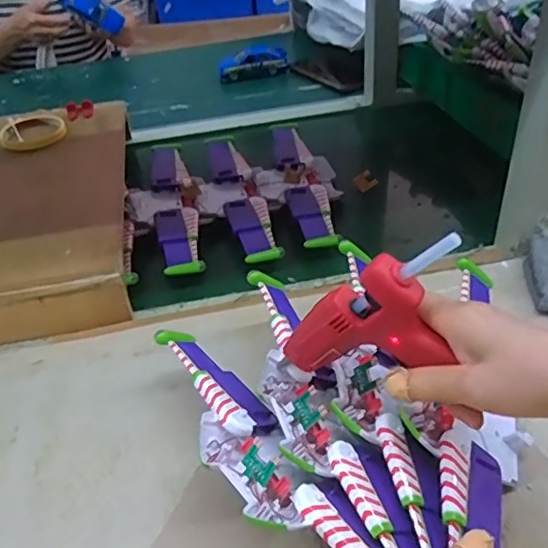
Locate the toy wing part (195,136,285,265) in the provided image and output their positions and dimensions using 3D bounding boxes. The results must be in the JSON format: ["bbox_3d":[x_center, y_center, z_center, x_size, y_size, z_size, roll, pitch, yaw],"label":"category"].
[{"bbox_3d":[-0.052,-0.100,0.745,0.090,0.032,0.295,-14,41,-11],"label":"toy wing part"}]

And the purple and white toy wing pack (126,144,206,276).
[{"bbox_3d":[-0.137,-0.089,0.735,0.090,0.029,0.299,-14,41,-11],"label":"purple and white toy wing pack"}]

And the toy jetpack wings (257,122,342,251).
[{"bbox_3d":[0.031,-0.118,0.755,0.103,0.031,0.282,-7,40,-2],"label":"toy jetpack wings"}]

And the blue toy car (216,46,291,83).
[{"bbox_3d":[-0.039,-0.399,1.090,0.129,0.039,0.071,-5,40,0],"label":"blue toy car"}]

